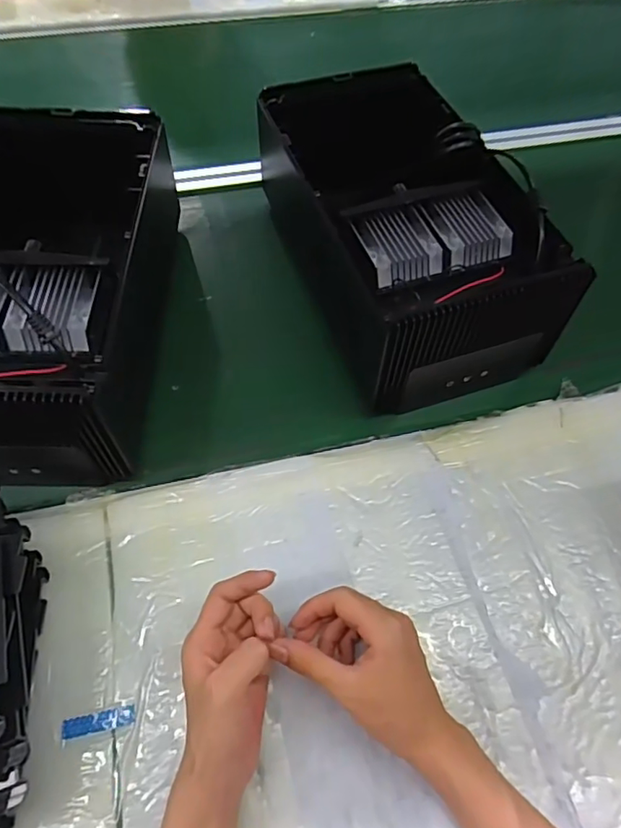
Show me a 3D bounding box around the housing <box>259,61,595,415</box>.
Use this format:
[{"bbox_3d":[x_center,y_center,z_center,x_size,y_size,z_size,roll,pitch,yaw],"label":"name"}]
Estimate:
[{"bbox_3d":[0.091,-0.194,0.563,0.188,0.126,0.348,-15,60,-13],"label":"housing"}]

